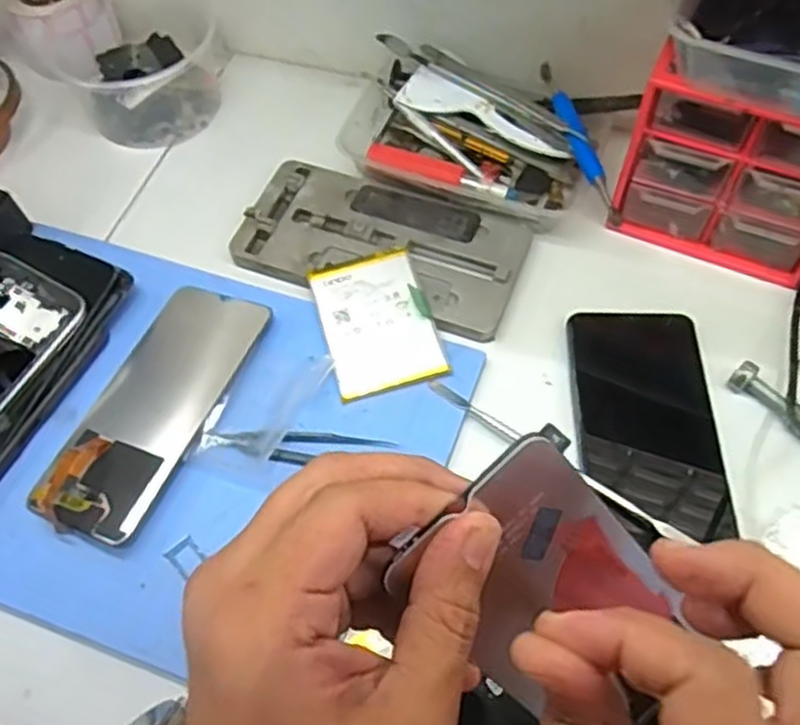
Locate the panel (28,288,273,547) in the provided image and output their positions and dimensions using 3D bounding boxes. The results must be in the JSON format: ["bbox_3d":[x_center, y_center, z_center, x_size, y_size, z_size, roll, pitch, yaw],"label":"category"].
[{"bbox_3d":[-0.138,0.021,0.428,0.070,0.008,0.158,19,63,12],"label":"panel"}]

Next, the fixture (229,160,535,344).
[{"bbox_3d":[-0.012,-0.077,0.491,0.177,0.011,0.092,20,63,13],"label":"fixture"}]

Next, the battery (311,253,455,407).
[{"bbox_3d":[-0.015,-0.025,0.453,0.062,0.010,0.091,-16,61,-7],"label":"battery"}]

